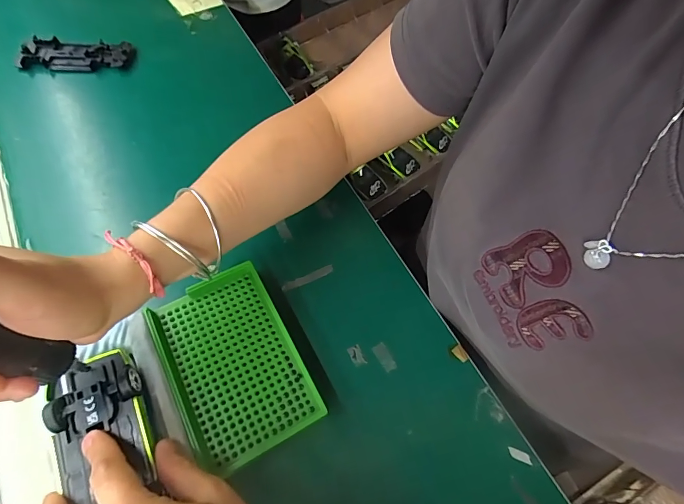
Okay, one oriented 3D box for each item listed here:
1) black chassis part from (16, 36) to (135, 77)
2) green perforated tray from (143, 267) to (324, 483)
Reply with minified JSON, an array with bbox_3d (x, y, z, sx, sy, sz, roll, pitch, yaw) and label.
[{"bbox_3d":[-0.315,-0.233,0.457,0.125,0.018,0.040,-1,63,-3],"label":"black chassis part"},{"bbox_3d":[-0.084,0.084,0.299,0.091,0.021,0.138,-26,66,-16],"label":"green perforated tray"}]

